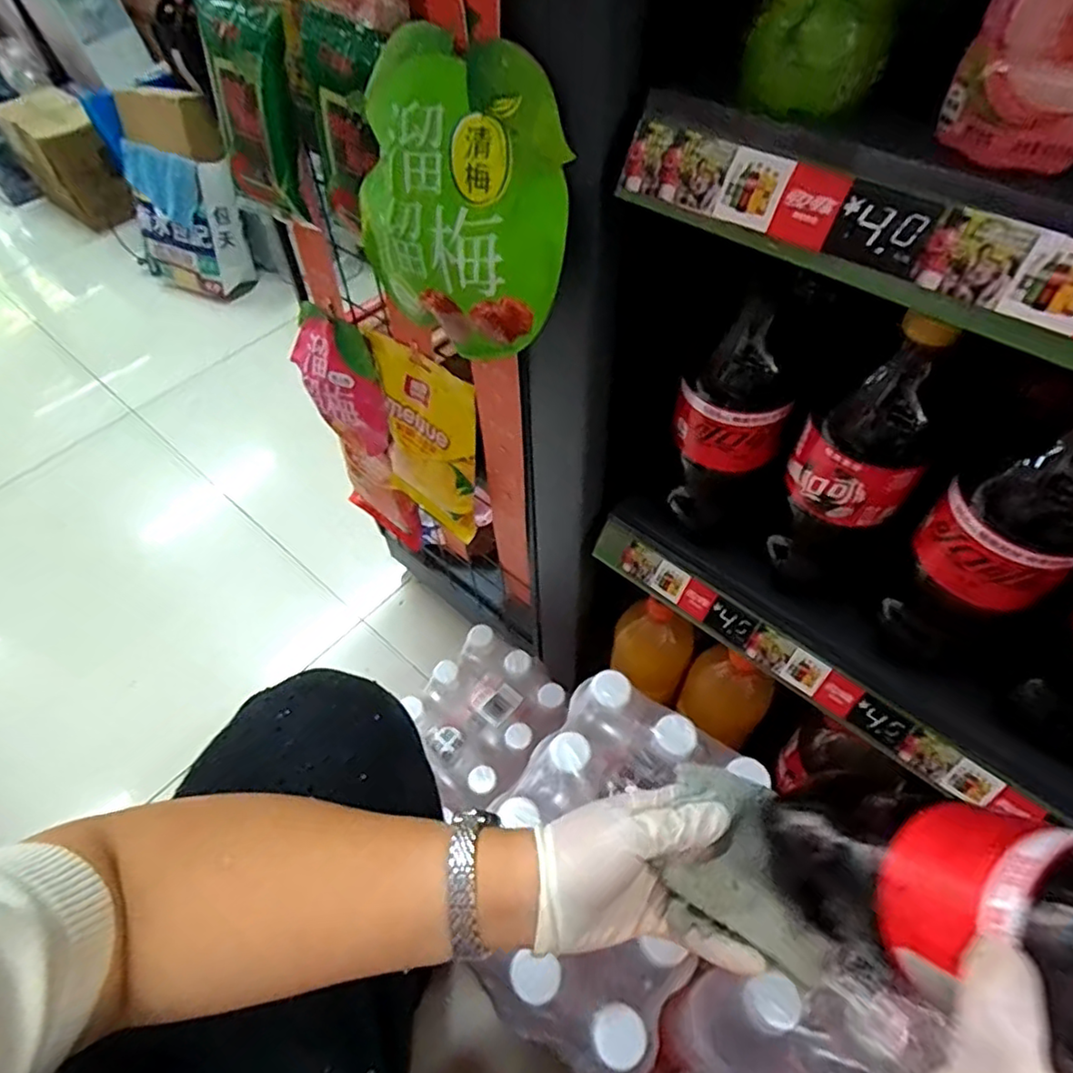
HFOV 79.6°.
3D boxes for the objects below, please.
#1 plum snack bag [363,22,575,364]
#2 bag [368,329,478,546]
[{"bbox_3d":[-0.049,-0.193,0.386,0.148,0.168,0.022,25,40,17],"label":"plum snack bag"},{"bbox_3d":[-0.117,-0.096,0.673,0.138,0.194,0.049,32,61,23],"label":"bag"}]

